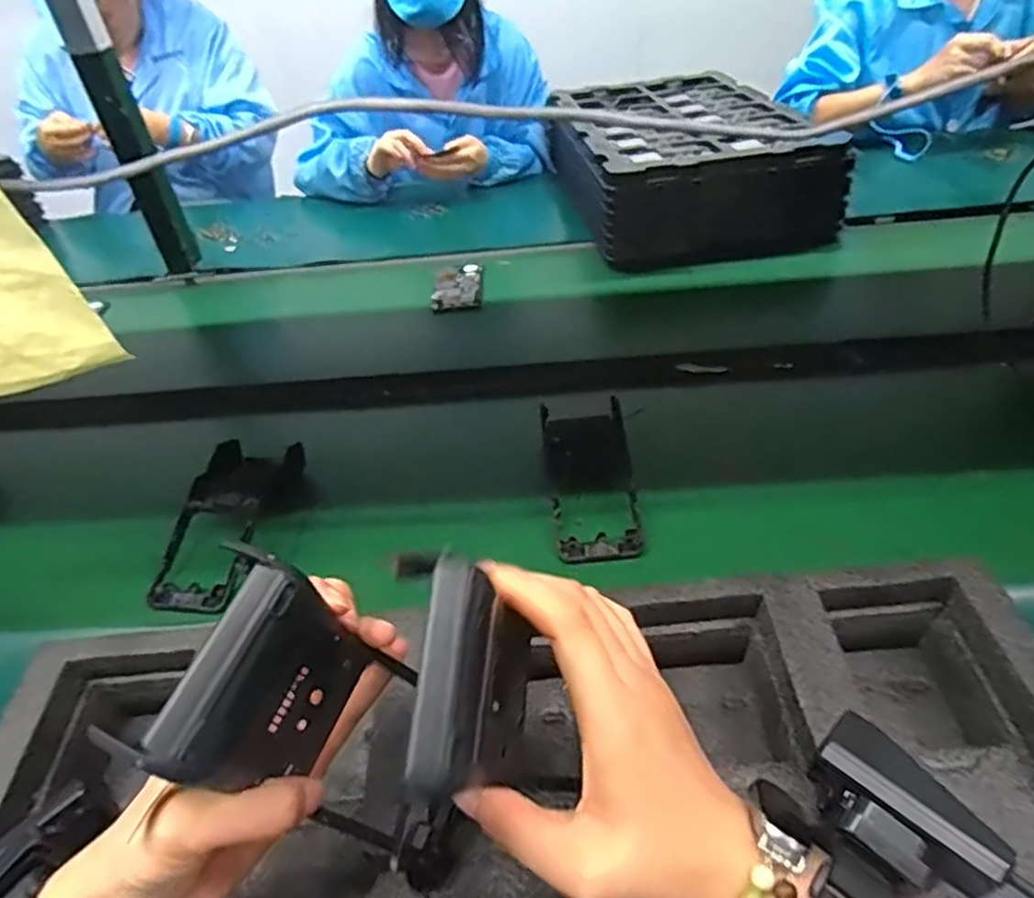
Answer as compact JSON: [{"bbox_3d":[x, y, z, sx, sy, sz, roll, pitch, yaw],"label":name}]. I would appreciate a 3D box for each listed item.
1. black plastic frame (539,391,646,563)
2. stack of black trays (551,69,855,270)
[{"bbox_3d":[0.065,0.018,0.607,0.074,0.022,0.179,-5,41,1],"label":"black plastic frame"},{"bbox_3d":[0.253,-0.478,1.097,0.331,0.114,0.517,-8,41,-2],"label":"stack of black trays"}]

